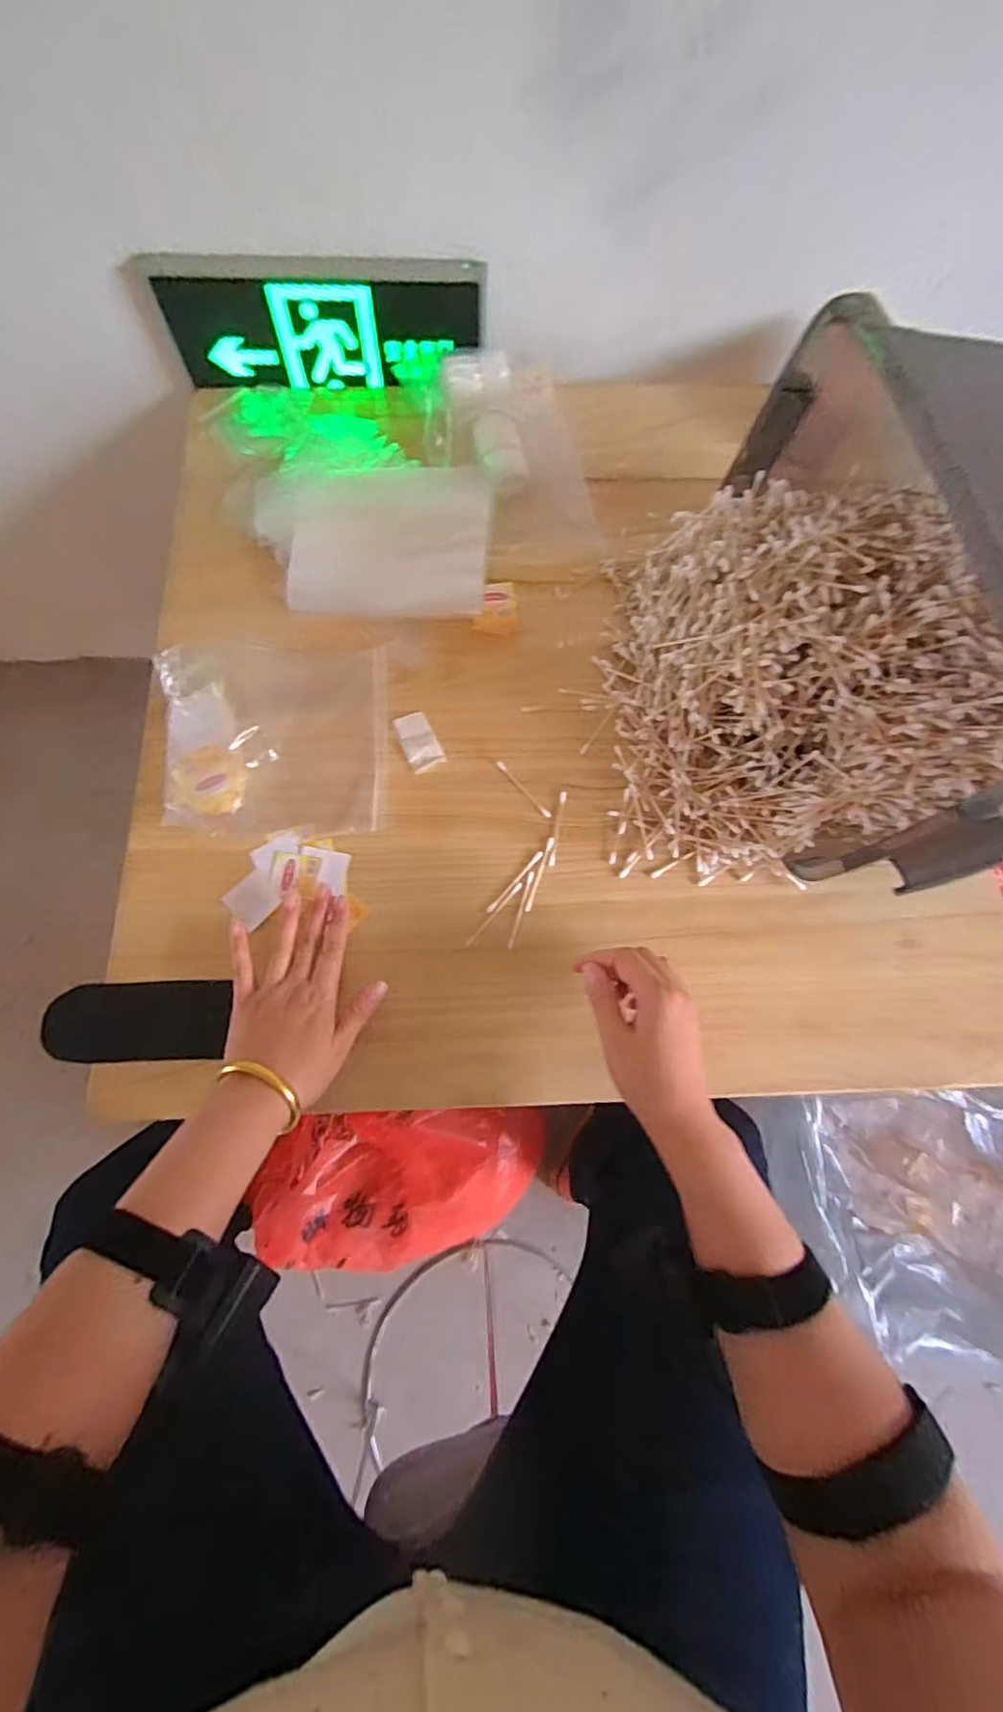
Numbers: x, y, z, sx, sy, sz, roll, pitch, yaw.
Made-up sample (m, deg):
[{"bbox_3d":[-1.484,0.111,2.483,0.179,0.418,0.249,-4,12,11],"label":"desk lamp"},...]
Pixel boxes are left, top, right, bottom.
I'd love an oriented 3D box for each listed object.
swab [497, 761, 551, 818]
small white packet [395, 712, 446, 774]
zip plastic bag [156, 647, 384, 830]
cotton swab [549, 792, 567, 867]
[{"bbox_3d":[0.021,-0.062,0.550,0.006,0.004,0.073,-41,80,-10],"label":"swab"},{"bbox_3d":[-0.078,-0.109,0.559,0.032,0.004,0.059,-24,75,-8],"label":"small white packet"},{"bbox_3d":[-0.210,-0.113,0.548,0.201,0.022,0.185,-1,73,-1],"label":"zip plastic bag"},{"bbox_3d":[0.052,-0.025,0.540,0.006,0.004,0.072,11,76,2],"label":"cotton swab"}]

